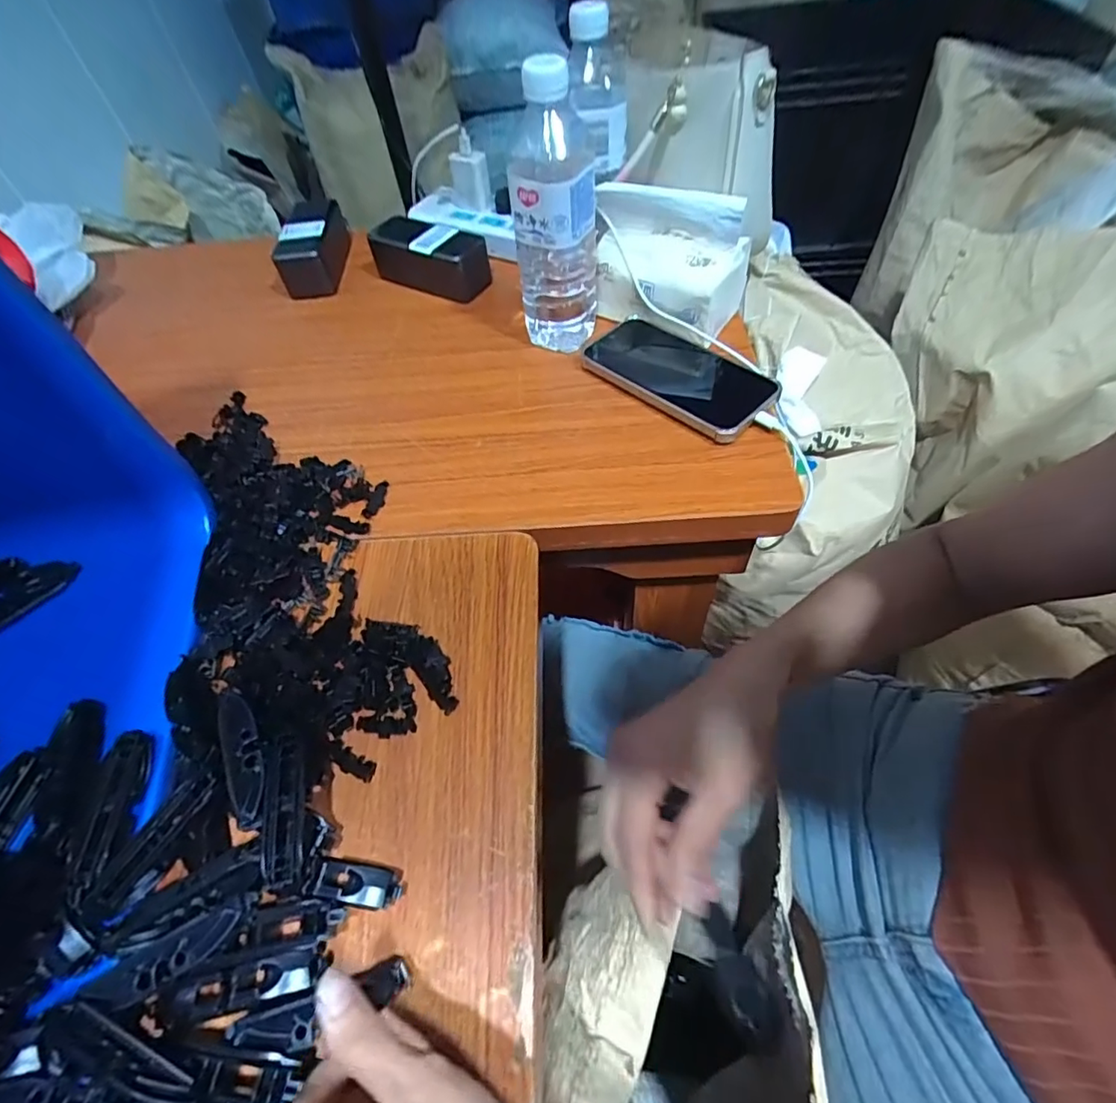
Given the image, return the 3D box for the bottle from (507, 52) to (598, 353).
[{"bbox_3d":[-0.002,-0.274,0.464,0.067,0.212,0.080,-2,55,3],"label":"bottle"}]

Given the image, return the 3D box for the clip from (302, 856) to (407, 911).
[{"bbox_3d":[-0.105,0.169,0.285,0.048,0.019,0.019,6,56,9],"label":"clip"}]

